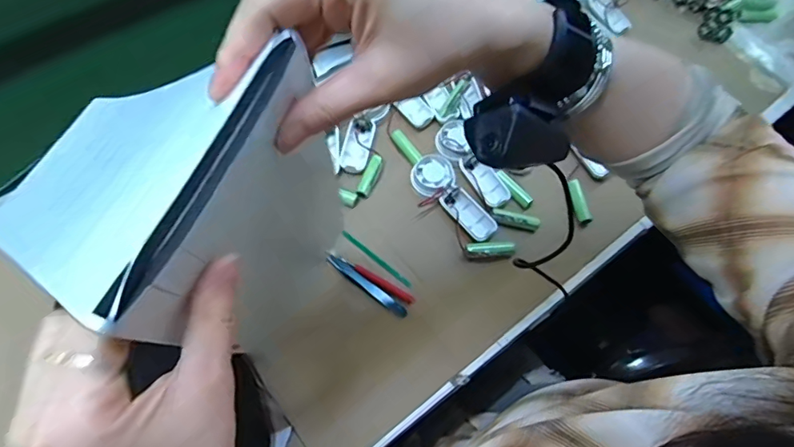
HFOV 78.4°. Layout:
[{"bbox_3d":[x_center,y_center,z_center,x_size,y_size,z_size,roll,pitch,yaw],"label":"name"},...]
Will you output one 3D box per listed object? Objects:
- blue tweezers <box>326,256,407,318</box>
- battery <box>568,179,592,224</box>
[{"bbox_3d":[-0.030,0.062,0.487,0.096,0.008,0.012,35,67,15],"label":"blue tweezers"},{"bbox_3d":[0.199,-0.023,0.529,0.014,0.014,0.050,-10,70,-8],"label":"battery"}]

